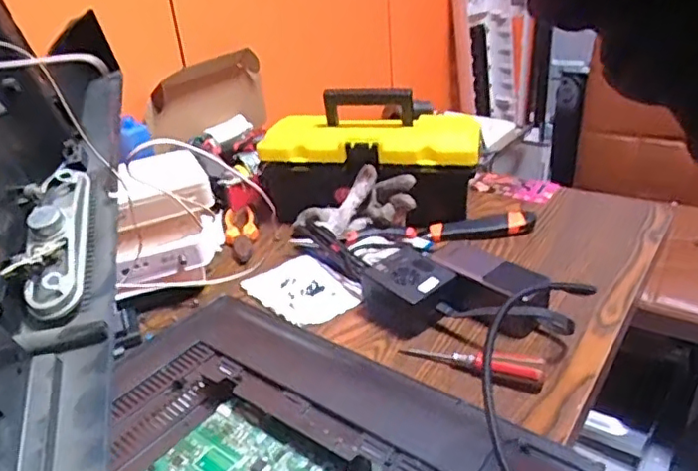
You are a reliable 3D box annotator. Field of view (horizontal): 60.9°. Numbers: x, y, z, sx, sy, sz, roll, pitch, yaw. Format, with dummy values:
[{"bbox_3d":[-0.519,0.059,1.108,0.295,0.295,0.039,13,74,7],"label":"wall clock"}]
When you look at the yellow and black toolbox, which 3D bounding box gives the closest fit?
[{"bbox_3d":[0.034,-0.108,0.844,0.296,0.184,0.152,8,32,22],"label":"yellow and black toolbox"}]

